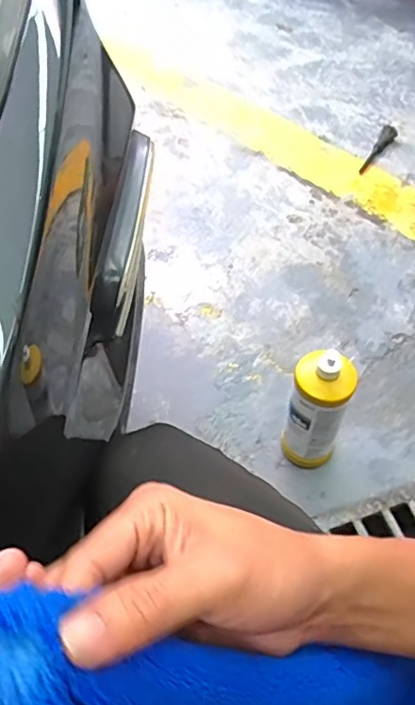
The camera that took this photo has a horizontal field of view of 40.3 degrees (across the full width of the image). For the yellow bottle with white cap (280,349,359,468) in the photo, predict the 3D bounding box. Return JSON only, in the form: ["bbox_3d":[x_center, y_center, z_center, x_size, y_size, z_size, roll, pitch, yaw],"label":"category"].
[{"bbox_3d":[0.156,0.087,0.823,0.082,0.237,0.075,1,53,-1],"label":"yellow bottle with white cap"}]

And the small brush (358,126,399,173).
[{"bbox_3d":[0.427,-0.510,1.411,0.039,0.016,0.204,26,57,16],"label":"small brush"}]

